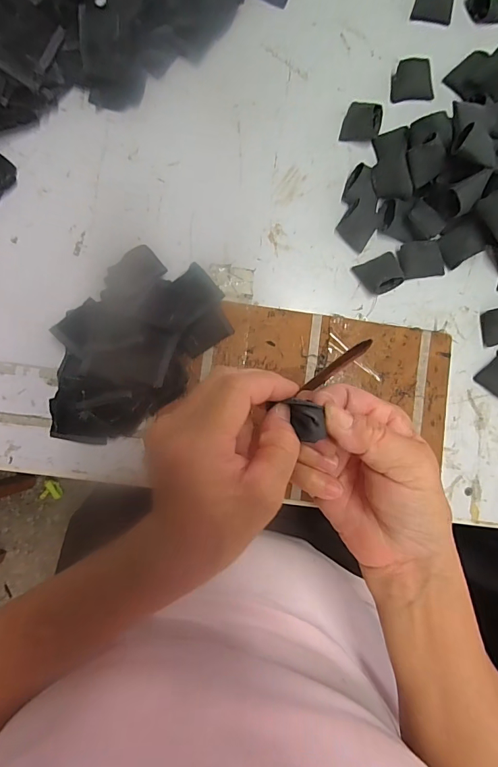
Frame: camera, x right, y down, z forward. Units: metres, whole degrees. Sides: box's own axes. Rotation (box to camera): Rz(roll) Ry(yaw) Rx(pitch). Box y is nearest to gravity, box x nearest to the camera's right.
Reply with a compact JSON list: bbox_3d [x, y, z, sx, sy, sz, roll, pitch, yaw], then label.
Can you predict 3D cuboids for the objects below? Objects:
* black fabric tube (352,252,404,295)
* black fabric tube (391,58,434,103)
[{"bbox_3d":[0.130,-0.108,0.389,0.040,0.017,0.035,-22,86,-4],"label":"black fabric tube"},{"bbox_3d":[0.174,-0.319,0.417,0.042,0.017,0.033,-4,85,-3],"label":"black fabric tube"}]

